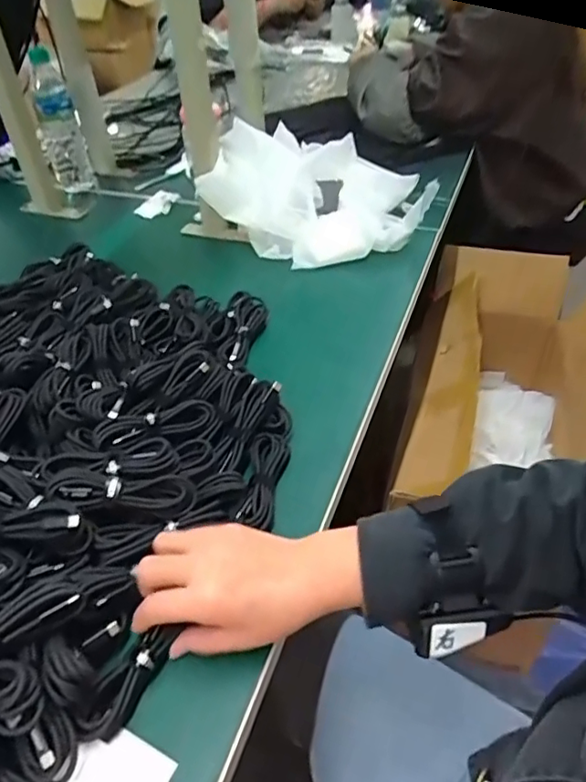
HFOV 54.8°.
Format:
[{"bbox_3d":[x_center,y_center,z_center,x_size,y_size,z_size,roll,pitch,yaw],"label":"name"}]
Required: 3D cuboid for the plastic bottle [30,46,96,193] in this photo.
[{"bbox_3d":[-0.389,-0.436,0.939,0.064,0.205,0.068,-18,44,-14],"label":"plastic bottle"}]

